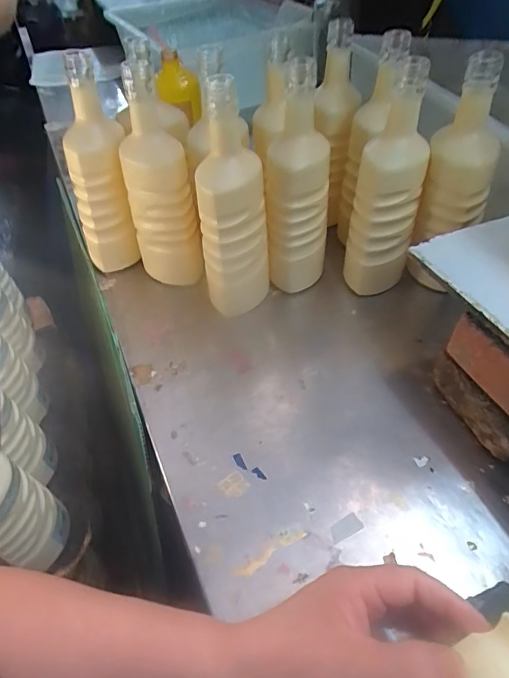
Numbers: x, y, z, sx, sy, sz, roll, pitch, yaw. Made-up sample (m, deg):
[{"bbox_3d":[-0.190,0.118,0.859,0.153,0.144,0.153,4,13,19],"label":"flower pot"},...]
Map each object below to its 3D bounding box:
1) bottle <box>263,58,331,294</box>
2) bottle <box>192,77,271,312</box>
[{"bbox_3d":[0.050,-0.174,0.524,0.079,0.241,0.085,-4,47,1],"label":"bottle"},{"bbox_3d":[-0.024,-0.140,0.496,0.073,0.253,0.076,-6,47,-1],"label":"bottle"}]

